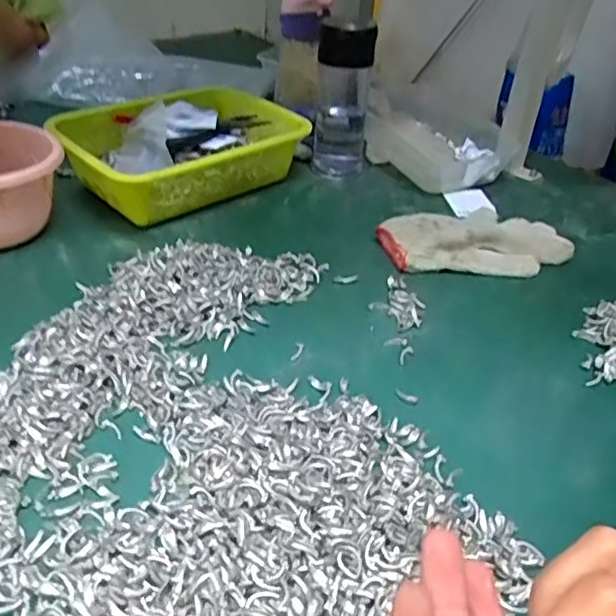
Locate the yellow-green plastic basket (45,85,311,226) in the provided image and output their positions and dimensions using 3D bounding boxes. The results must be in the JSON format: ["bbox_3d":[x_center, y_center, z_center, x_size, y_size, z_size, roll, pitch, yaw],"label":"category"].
[{"bbox_3d":[-0.151,-0.184,0.736,0.201,0.078,0.275,29,41,32],"label":"yellow-green plastic basket"}]

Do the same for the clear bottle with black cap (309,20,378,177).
[{"bbox_3d":[0.043,-0.256,0.771,0.068,0.176,0.071,7,34,4],"label":"clear bottle with black cap"}]

